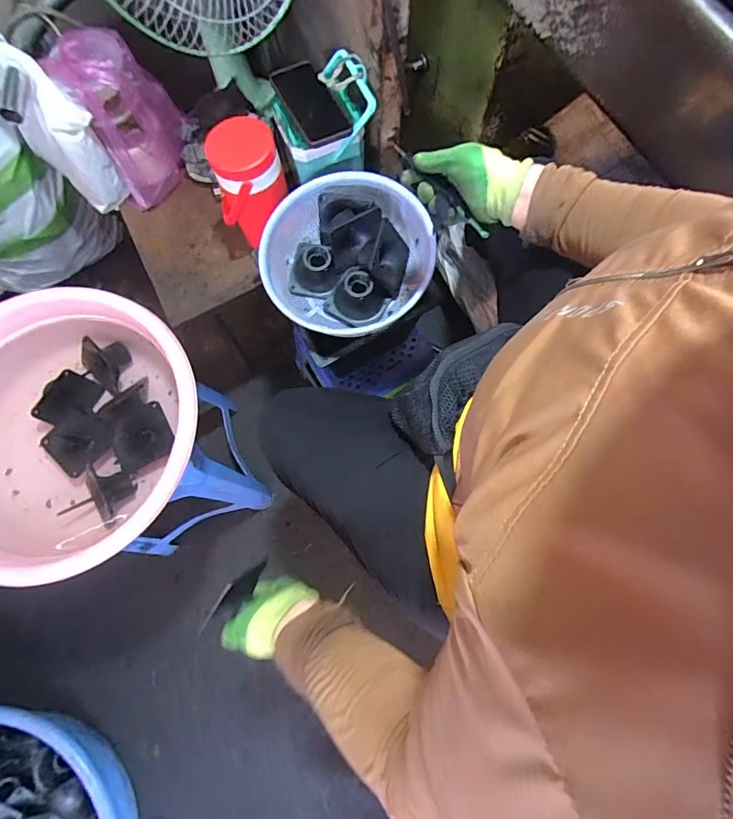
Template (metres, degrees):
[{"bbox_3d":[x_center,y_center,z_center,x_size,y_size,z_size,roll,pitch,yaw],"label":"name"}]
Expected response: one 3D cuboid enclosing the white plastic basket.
[{"bbox_3d":[-0.031,-0.231,0.693,0.236,0.104,0.258,0,74,2],"label":"white plastic basket"}]

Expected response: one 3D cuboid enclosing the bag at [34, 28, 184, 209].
[{"bbox_3d":[-0.418,-0.520,0.794,0.159,0.227,0.135,-29,75,-6],"label":"bag"}]

